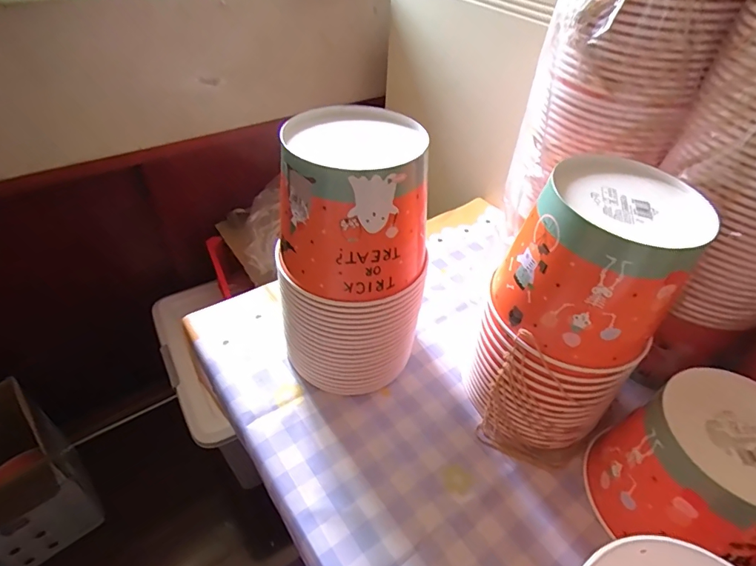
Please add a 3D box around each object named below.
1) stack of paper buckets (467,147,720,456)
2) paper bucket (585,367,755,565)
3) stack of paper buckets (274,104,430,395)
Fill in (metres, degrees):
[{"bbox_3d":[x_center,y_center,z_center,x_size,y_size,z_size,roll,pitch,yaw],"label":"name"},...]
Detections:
[{"bbox_3d":[0.192,0.035,0.452,0.143,0.265,0.148,34,50,28],"label":"stack of paper buckets"},{"bbox_3d":[0.290,0.171,0.412,0.144,0.123,0.138,1,43,-1],"label":"paper bucket"},{"bbox_3d":[-0.024,-0.019,0.490,0.153,0.279,0.144,1,43,-5],"label":"stack of paper buckets"}]

